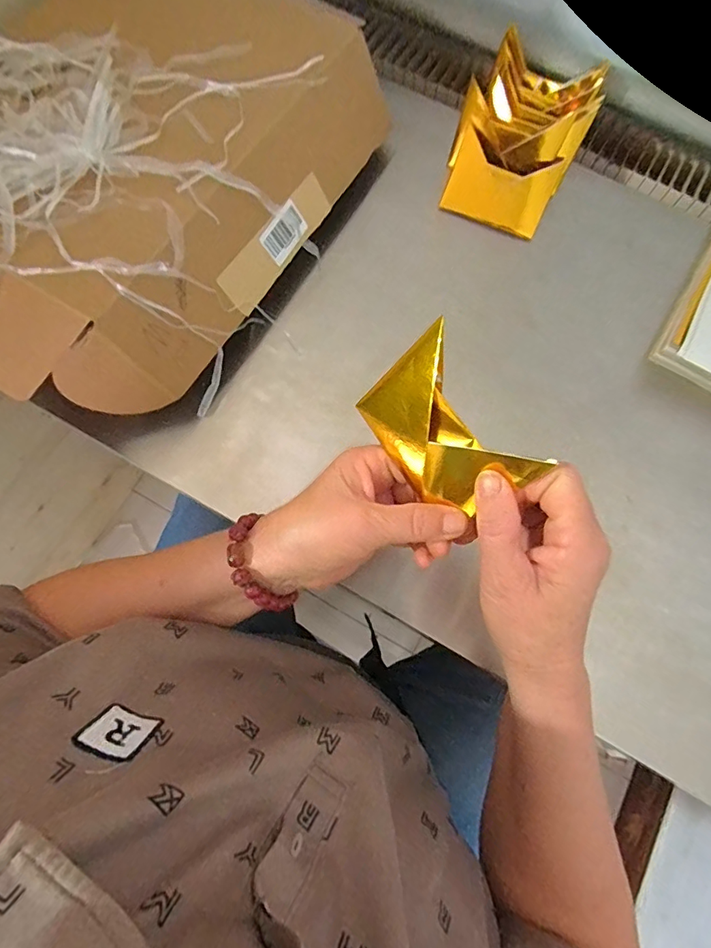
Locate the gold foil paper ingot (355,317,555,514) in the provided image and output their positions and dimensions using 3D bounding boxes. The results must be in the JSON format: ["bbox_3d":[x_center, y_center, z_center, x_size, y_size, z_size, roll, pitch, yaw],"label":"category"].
[{"bbox_3d":[0.053,-0.028,0.281,0.094,0.042,0.068,48,119,-1],"label":"gold foil paper ingot"}]

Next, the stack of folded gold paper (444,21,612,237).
[{"bbox_3d":[0.157,-0.322,0.463,0.115,0.071,0.147,24,74,6],"label":"stack of folded gold paper"}]

